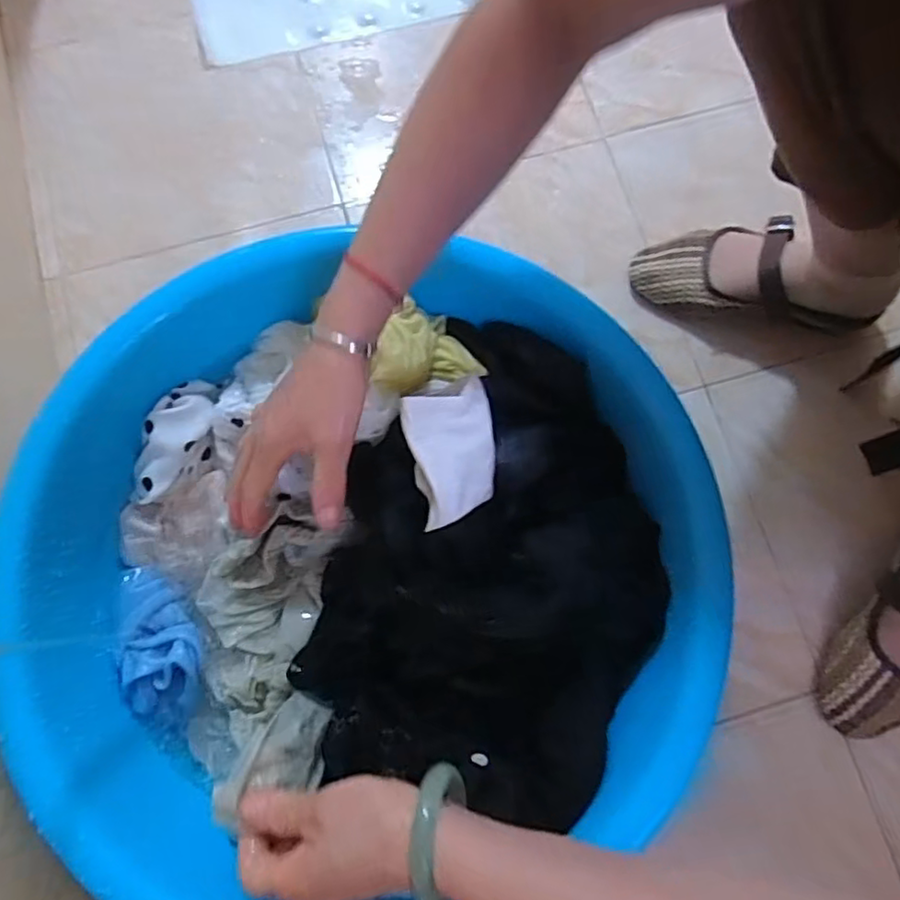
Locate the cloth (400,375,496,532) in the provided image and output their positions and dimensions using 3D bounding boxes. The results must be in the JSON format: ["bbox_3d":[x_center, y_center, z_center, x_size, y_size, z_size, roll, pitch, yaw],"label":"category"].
[{"bbox_3d":[0.001,-0.001,0.427,0.058,0.015,0.097,-10,78,-3],"label":"cloth"}]

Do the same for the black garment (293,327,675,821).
[{"bbox_3d":[0.034,0.071,0.459,0.235,0.085,0.339,14,78,2],"label":"black garment"}]

